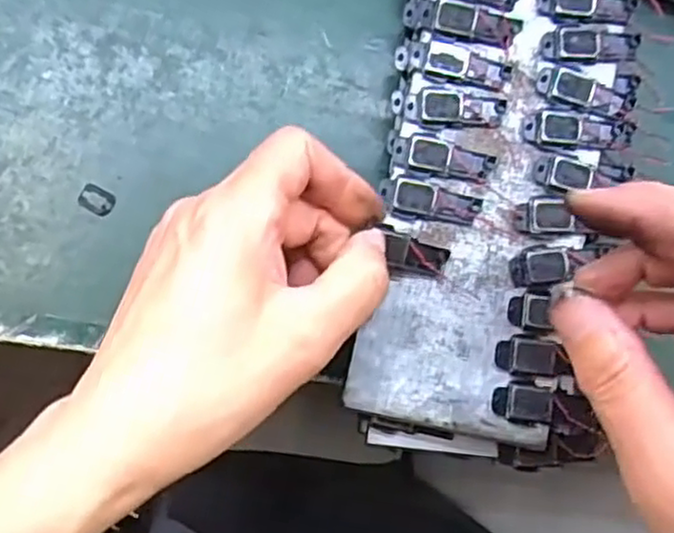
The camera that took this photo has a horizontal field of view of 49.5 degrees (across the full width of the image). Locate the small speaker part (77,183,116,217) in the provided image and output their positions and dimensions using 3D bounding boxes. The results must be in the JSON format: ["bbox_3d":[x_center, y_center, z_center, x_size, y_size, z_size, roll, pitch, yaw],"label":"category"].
[{"bbox_3d":[-0.101,-0.028,0.307,0.015,0.004,0.011,25,82,-1],"label":"small speaker part"}]

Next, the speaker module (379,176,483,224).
[{"bbox_3d":[0.037,-0.026,0.286,0.039,0.004,0.015,8,83,-3],"label":"speaker module"}]

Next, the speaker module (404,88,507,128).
[{"bbox_3d":[0.047,-0.063,0.289,0.039,0.004,0.014,4,83,-3],"label":"speaker module"}]

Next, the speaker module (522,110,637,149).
[{"bbox_3d":[0.099,-0.054,0.292,0.047,0.004,0.014,5,83,-3],"label":"speaker module"}]

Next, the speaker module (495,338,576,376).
[{"bbox_3d":[0.074,0.035,0.283,0.025,0.005,0.014,6,83,-3],"label":"speaker module"}]

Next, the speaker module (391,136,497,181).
[{"bbox_3d":[0.042,-0.042,0.287,0.041,0.004,0.013,11,83,-3],"label":"speaker module"}]

